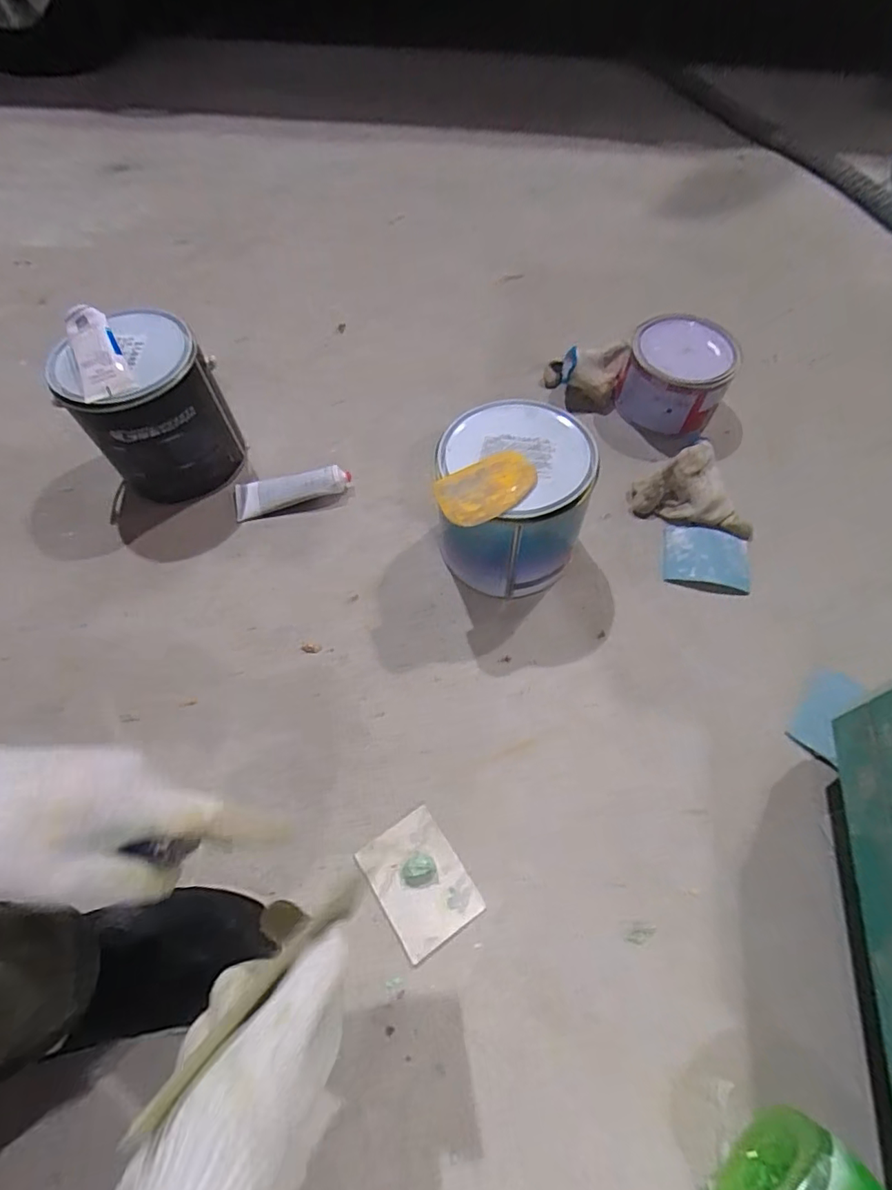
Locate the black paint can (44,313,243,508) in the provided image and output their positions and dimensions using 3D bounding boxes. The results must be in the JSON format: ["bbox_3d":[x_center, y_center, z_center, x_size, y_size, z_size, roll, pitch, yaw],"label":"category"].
[{"bbox_3d":[-0.349,-0.216,0.654,0.154,0.175,0.144,0,61,1],"label":"black paint can"}]

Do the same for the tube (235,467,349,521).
[{"bbox_3d":[-0.195,-0.131,0.690,0.145,0.028,0.047,-10,61,-5],"label":"tube"}]

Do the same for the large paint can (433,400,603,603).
[{"bbox_3d":[0.070,-0.101,0.590,0.149,0.154,0.152,-8,61,-3],"label":"large paint can"}]

